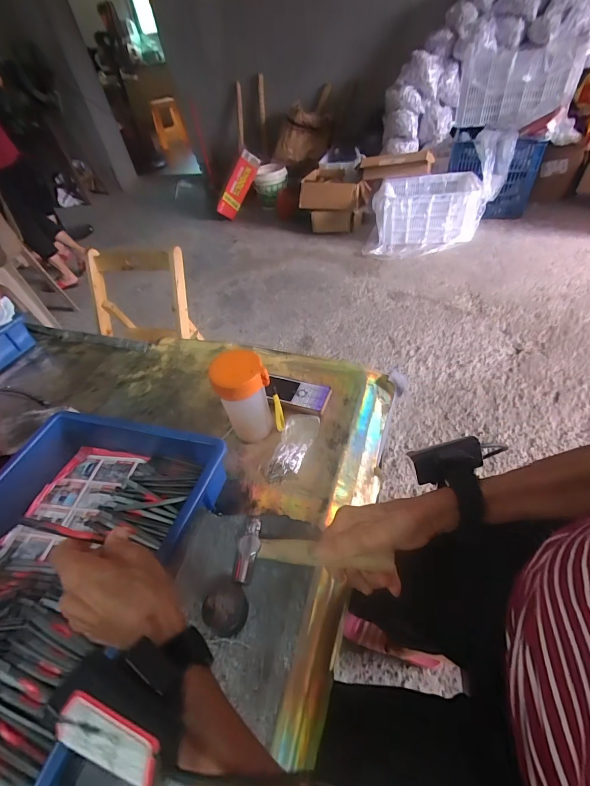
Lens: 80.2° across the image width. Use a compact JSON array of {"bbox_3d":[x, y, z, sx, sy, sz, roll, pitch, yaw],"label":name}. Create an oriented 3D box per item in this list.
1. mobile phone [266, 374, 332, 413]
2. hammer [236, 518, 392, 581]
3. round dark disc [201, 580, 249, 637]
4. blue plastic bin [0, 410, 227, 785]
[{"bbox_3d":[0.003,0.000,0.573,0.110,0.016,0.051,15,51,20],"label":"mobile phone"},{"bbox_3d":[0.017,0.159,0.341,0.150,0.023,0.059,1,47,12],"label":"hammer"},{"bbox_3d":[-0.062,0.195,0.319,0.041,0.024,0.041,-5,46,5],"label":"round dark disc"},{"bbox_3d":[-0.280,0.217,0.374,0.288,0.074,0.419,9,49,15],"label":"blue plastic bin"}]

